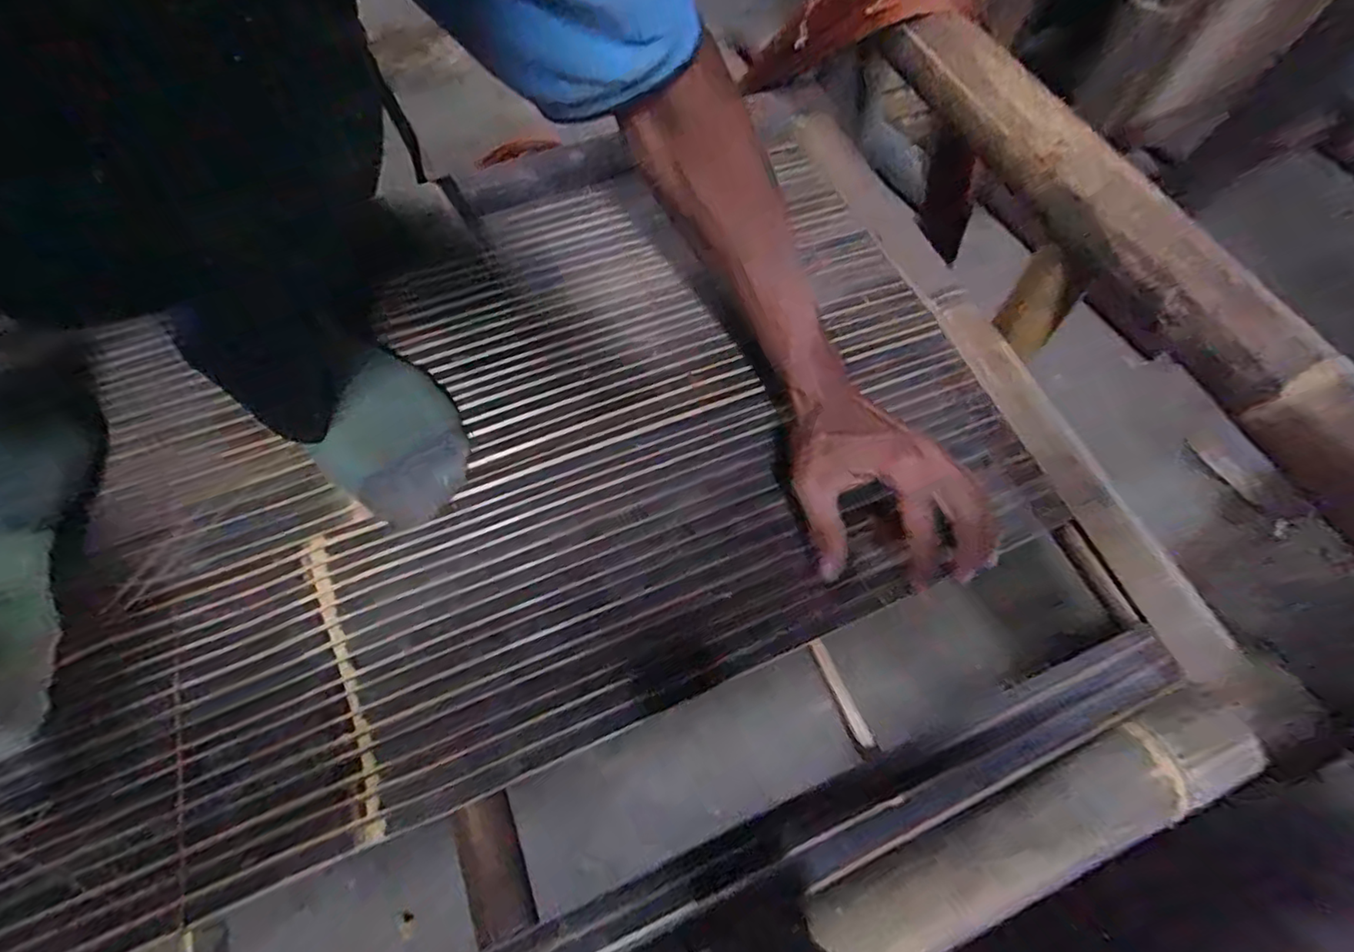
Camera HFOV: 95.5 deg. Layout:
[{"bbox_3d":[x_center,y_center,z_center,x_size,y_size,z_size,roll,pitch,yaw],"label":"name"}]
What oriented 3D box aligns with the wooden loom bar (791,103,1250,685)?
[{"bbox_3d":[0.261,-0.110,0.531,0.061,0.055,0.587,-19,67,-9],"label":"wooden loom bar"}]

